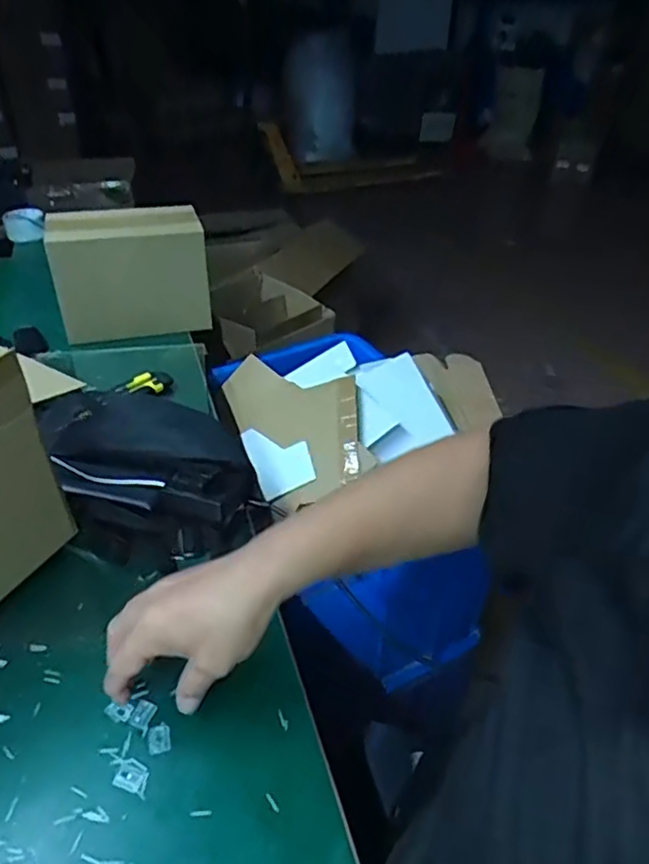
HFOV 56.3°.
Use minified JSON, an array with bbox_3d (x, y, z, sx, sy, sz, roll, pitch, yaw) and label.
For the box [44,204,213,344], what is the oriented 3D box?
[{"bbox_3d":[-0.308,-0.255,0.974,0.228,0.169,0.115,-9,39,-13],"label":"box"}]

